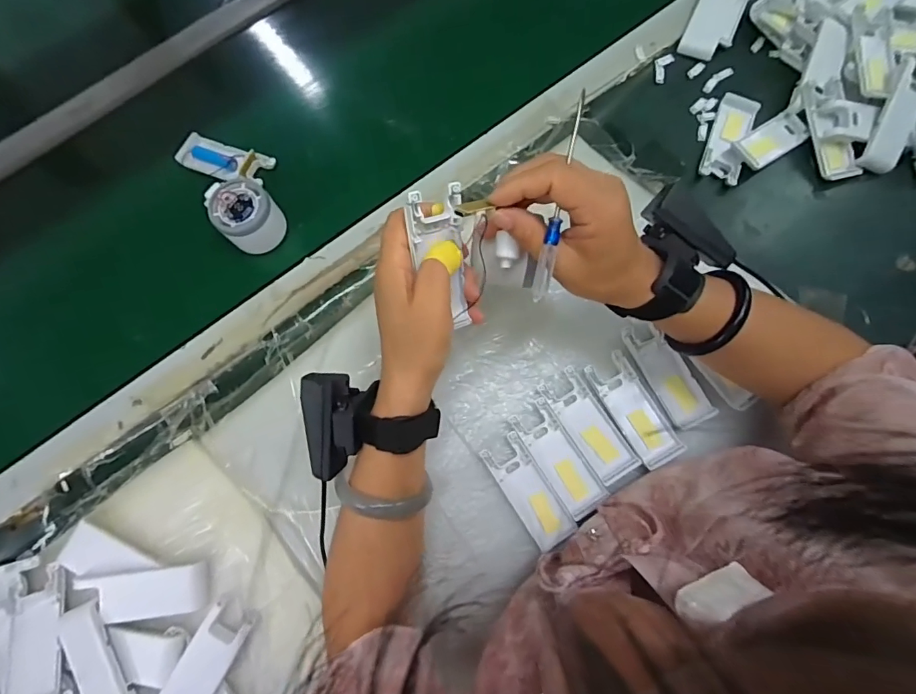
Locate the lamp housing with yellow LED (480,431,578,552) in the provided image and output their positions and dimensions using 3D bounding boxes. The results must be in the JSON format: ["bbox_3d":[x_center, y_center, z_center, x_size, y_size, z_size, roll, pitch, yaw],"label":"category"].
[{"bbox_3d":[0.064,0.129,0.408,0.038,0.006,0.099,-32,78,-6],"label":"lamp housing with yellow LED"}]

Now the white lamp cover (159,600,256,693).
[{"bbox_3d":[-0.211,0.267,0.374,0.039,0.005,0.098,30,75,-7],"label":"white lamp cover"}]

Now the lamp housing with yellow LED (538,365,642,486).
[{"bbox_3d":[0.121,0.071,0.416,0.039,0.005,0.104,-33,78,-6],"label":"lamp housing with yellow LED"}]

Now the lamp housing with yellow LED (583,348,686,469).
[{"bbox_3d":[0.161,0.056,0.413,0.039,0.015,0.102,-28,78,-5],"label":"lamp housing with yellow LED"}]

